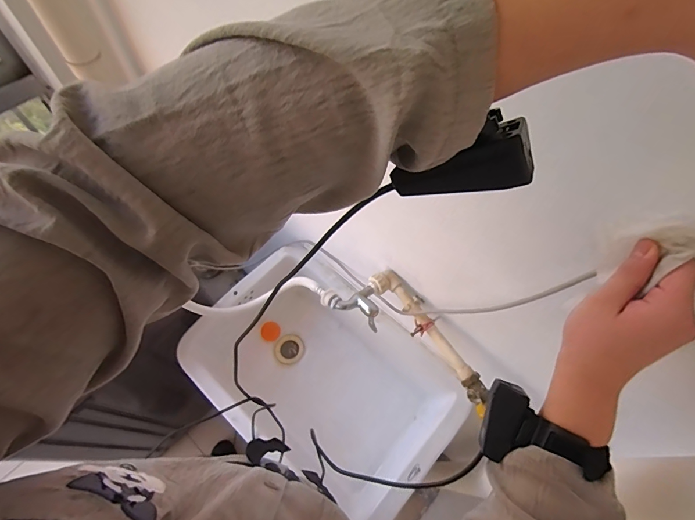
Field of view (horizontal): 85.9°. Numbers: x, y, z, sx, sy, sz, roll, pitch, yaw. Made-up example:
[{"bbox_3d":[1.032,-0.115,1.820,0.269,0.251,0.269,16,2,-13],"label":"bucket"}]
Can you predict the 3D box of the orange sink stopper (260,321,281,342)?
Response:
[{"bbox_3d":[-0.218,0.204,1.060,0.053,0.005,0.055,1,85,-16],"label":"orange sink stopper"}]

